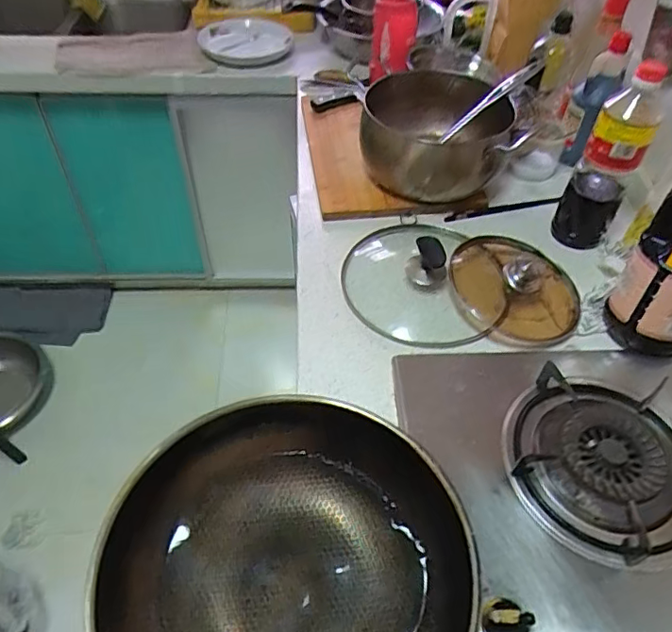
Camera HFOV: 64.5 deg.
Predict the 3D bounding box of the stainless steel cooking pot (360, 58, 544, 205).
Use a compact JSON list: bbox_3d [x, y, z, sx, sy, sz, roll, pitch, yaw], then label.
[{"bbox_3d":[0.178,-0.311,0.921,0.248,0.150,0.270,-1,49,1],"label":"stainless steel cooking pot"}]

